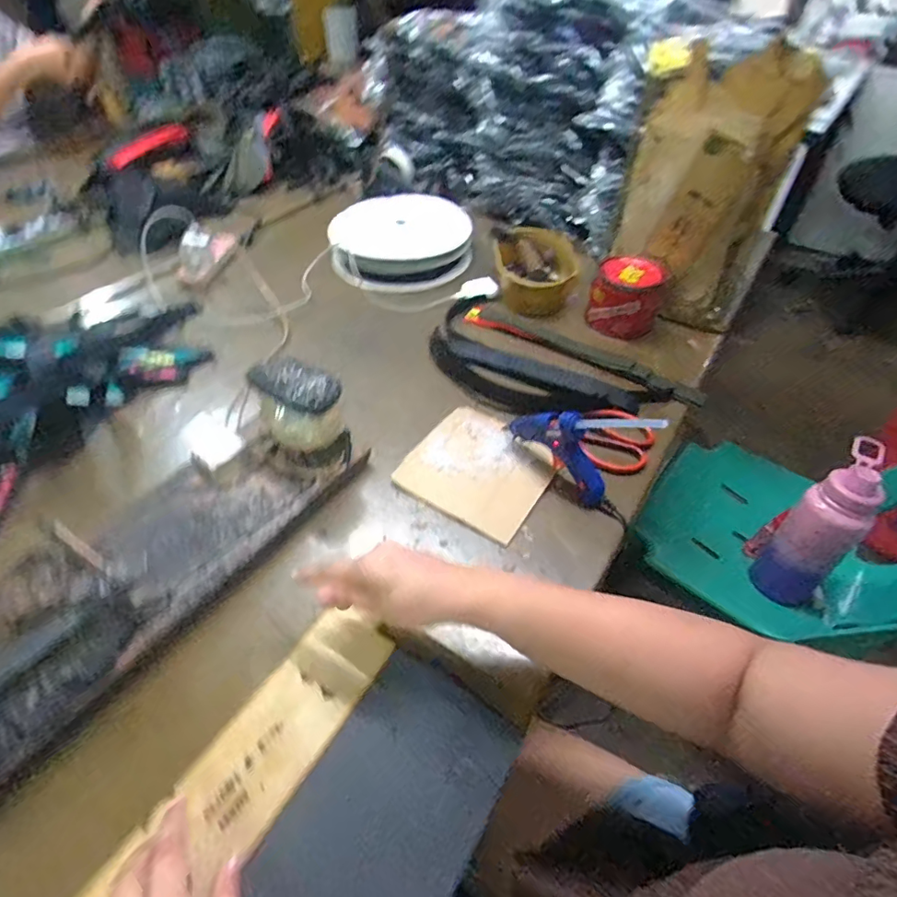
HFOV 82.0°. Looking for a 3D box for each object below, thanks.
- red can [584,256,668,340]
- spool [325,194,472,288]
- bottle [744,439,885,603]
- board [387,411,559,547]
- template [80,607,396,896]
[{"bbox_3d":[0.273,-0.233,0.791,0.102,0.089,0.094,0,46,0],"label":"red can"},{"bbox_3d":[-0.090,-0.381,0.943,0.248,0.063,0.269,0,46,0],"label":"spool"},{"bbox_3d":[0.564,0.122,0.788,0.101,0.265,0.101,-35,56,-29],"label":"bottle"},{"bbox_3d":[0.038,0.021,0.612,0.155,0.012,0.150,27,55,21],"label":"board"},{"bbox_3d":[-0.151,0.246,0.403,0.082,0.009,0.276,23,50,26],"label":"template"}]

